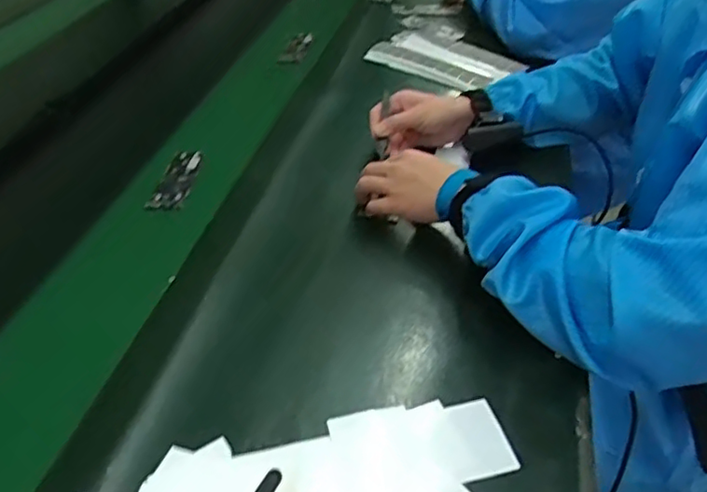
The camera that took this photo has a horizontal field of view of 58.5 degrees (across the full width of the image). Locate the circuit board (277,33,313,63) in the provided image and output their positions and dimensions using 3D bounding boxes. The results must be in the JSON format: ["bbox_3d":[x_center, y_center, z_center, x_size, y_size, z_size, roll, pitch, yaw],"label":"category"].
[{"bbox_3d":[-0.092,-0.333,1.059,0.038,0.007,0.090,13,55,14],"label":"circuit board"}]

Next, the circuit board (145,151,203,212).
[{"bbox_3d":[-0.213,-0.082,0.758,0.042,0.013,0.113,3,40,2],"label":"circuit board"}]

